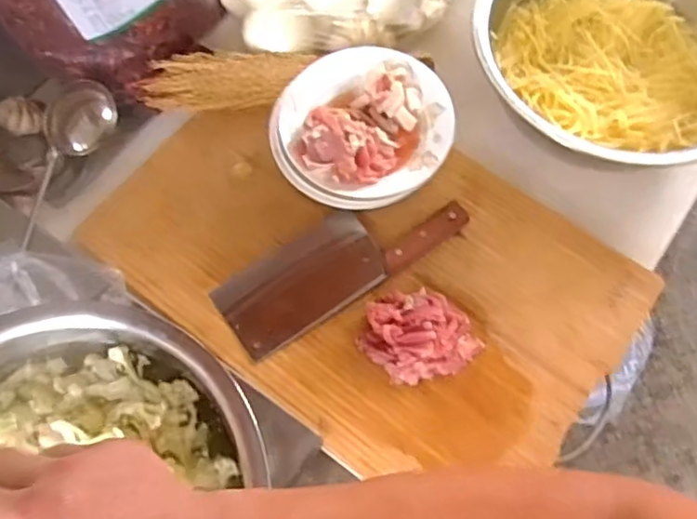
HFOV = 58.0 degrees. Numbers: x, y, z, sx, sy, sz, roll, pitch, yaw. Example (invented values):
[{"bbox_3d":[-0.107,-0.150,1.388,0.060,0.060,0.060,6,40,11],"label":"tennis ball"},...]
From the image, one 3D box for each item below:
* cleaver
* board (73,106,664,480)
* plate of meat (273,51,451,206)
[{"bbox_3d":[-0.010,-0.003,0.719,0.285,0.030,0.102,-30,69,-12],"label":"cleaver"},{"bbox_3d":[0.022,-0.003,0.726,0.567,0.032,0.377,36,71,15],"label":"board"},{"bbox_3d":[0.015,-0.166,0.740,0.214,0.057,0.203,-7,66,-2],"label":"plate of meat"}]

